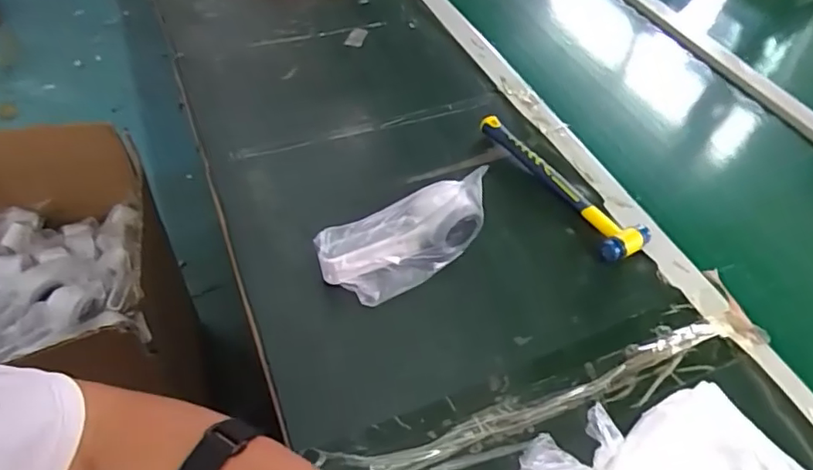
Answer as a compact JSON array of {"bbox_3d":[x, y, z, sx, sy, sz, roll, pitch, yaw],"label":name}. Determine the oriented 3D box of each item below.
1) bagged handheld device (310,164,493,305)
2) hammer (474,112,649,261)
[{"bbox_3d":[-0.001,0.005,0.579,0.174,0.085,0.066,-24,55,-21],"label":"bagged handheld device"},{"bbox_3d":[0.179,-0.066,0.673,0.063,0.029,0.245,-22,54,-19],"label":"hammer"}]

